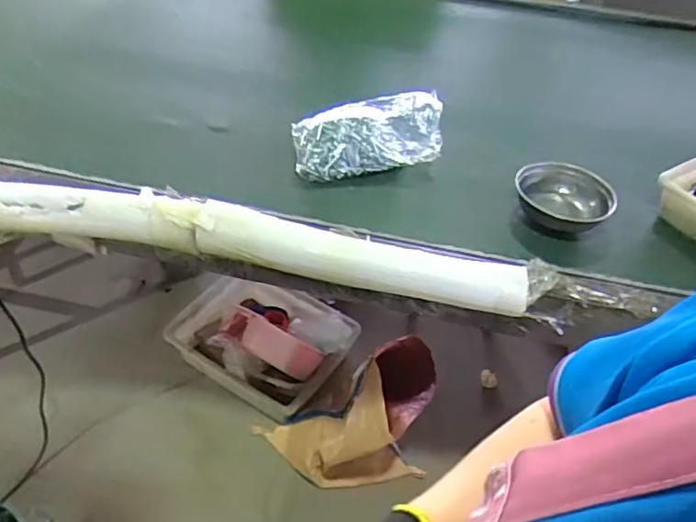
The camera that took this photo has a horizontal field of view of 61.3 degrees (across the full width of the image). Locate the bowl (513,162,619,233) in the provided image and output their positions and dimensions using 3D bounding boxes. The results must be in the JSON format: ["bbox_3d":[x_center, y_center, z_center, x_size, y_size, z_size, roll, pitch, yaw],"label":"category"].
[{"bbox_3d":[0.338,-0.101,0.939,0.142,0.056,0.163,5,44,1],"label":"bowl"}]

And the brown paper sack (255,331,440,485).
[{"bbox_3d":[0.028,0.394,1.449,0.436,0.360,0.293,-13,47,-17],"label":"brown paper sack"}]

